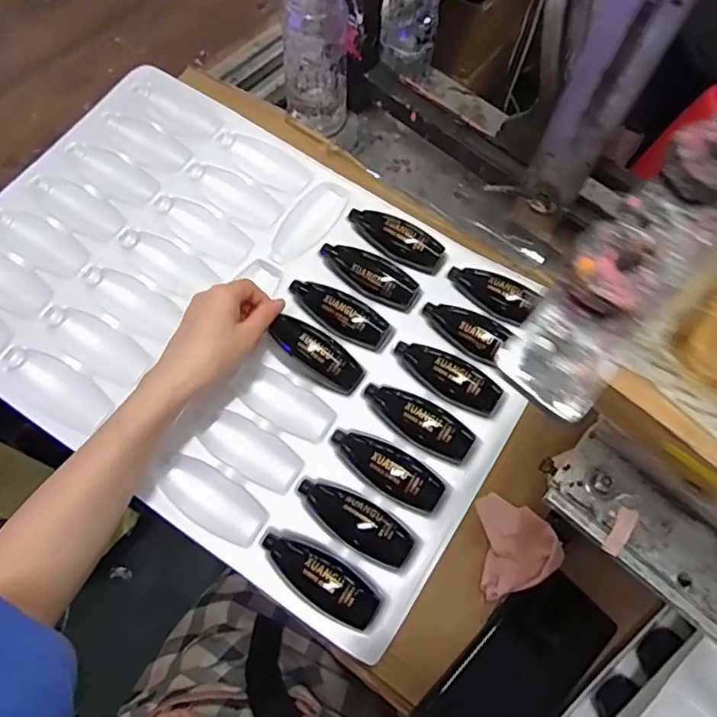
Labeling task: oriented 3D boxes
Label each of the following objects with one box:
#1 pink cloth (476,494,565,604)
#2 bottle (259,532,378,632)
[{"bbox_3d":[0.131,0.151,0.456,0.061,0.015,0.077,3,68,-1],"label":"pink cloth"},{"bbox_3d":[-0.031,0.169,0.436,0.099,0.025,0.036,29,70,9],"label":"bottle"}]

